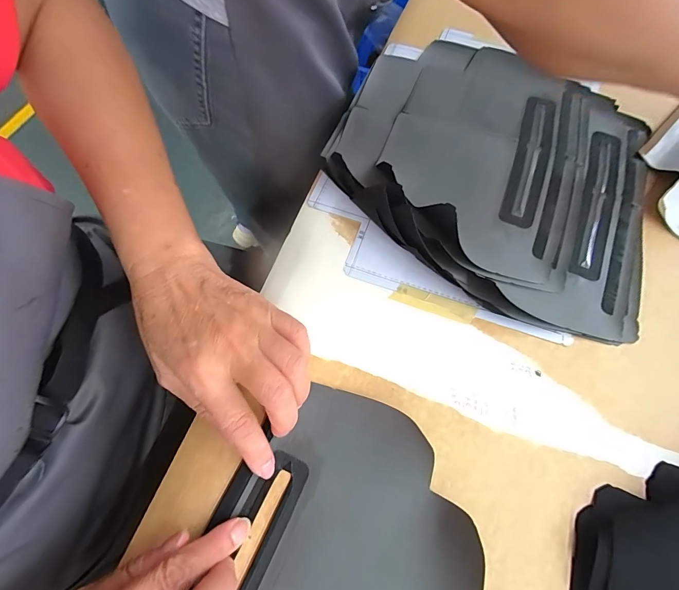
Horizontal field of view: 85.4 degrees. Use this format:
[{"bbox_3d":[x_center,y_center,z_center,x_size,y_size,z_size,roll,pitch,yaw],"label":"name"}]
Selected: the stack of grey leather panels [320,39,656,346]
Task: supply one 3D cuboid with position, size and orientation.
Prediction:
[{"bbox_3d":[0.149,-0.139,0.354,0.305,0.038,0.314,23,67,9],"label":"stack of grey leather panels"}]

